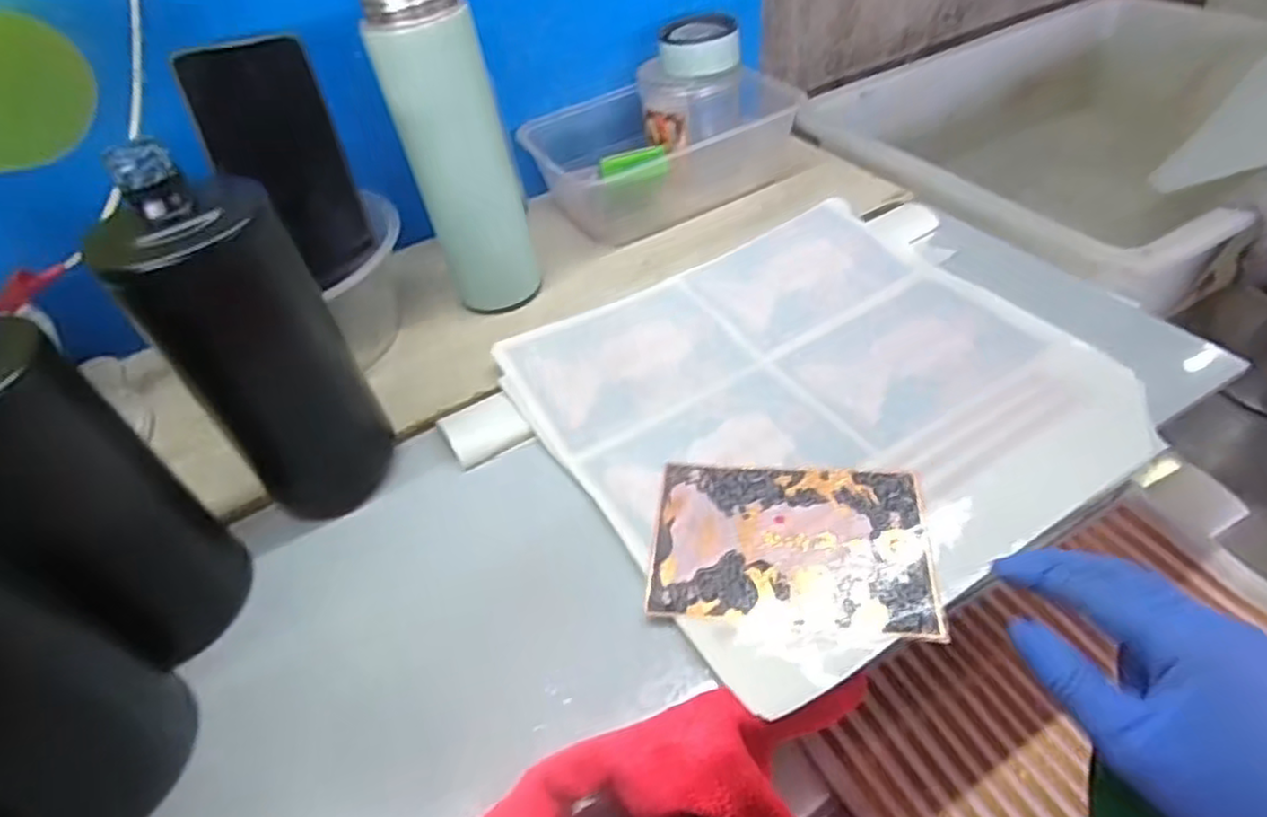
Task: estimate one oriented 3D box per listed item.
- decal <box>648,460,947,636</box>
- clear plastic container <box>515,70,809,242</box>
[{"bbox_3d":[0.079,0.067,0.354,0.133,0.004,0.094,2,44,10],"label":"decal"},{"bbox_3d":[0.023,-0.226,0.593,0.209,0.073,0.130,-27,50,-18],"label":"clear plastic container"}]

